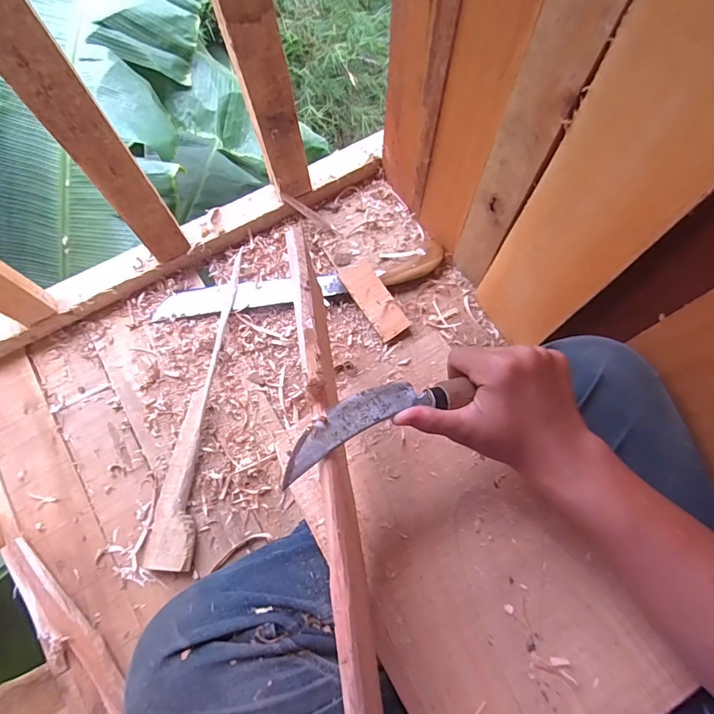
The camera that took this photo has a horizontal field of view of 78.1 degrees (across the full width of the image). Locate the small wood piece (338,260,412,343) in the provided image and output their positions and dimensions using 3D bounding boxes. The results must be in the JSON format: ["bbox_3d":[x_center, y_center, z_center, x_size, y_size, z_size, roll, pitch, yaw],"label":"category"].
[{"bbox_3d":[0.026,-0.081,0.631,0.047,0.006,0.116,-35,89,0],"label":"small wood piece"}]

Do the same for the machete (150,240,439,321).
[{"bbox_3d":[-0.085,-0.108,0.655,0.432,0.023,0.057,-12,72,-2],"label":"machete"}]

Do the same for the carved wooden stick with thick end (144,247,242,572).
[{"bbox_3d":[-0.217,0.058,0.605,0.053,0.020,0.427,4,72,3],"label":"carved wooden stick with thick end"}]

